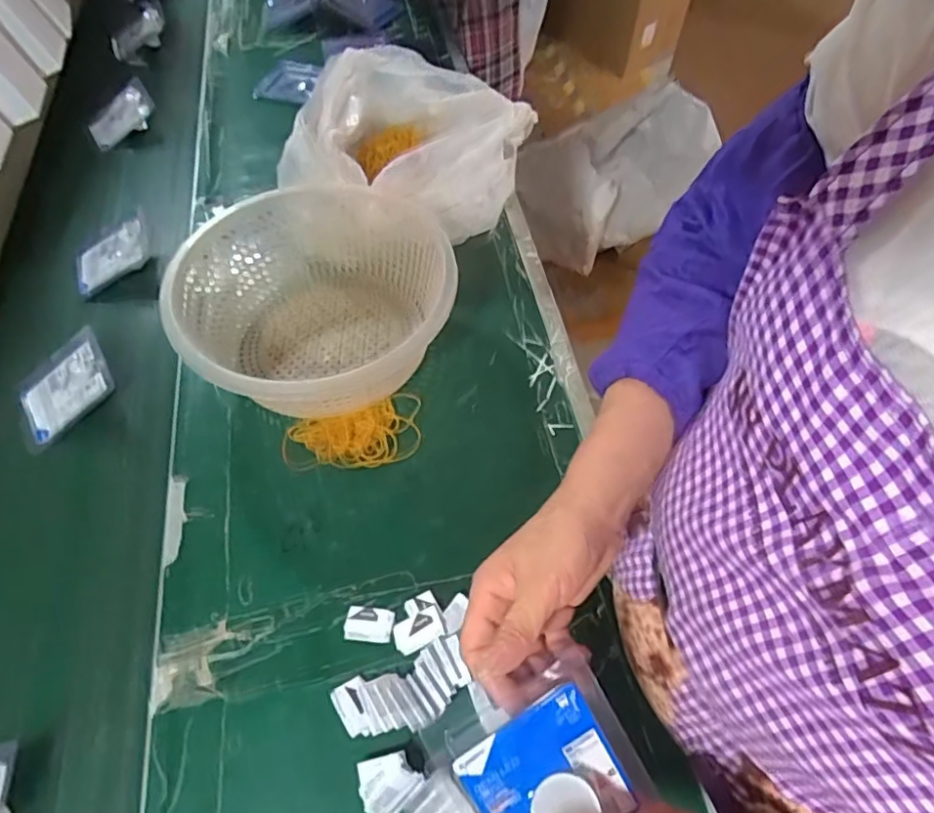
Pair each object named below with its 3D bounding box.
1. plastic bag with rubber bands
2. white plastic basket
[{"bbox_3d":[-0.062,-0.321,0.732,0.271,0.126,0.241,3,58,2],"label":"plastic bag with rubber bands"},{"bbox_3d":[-0.154,-0.101,0.609,0.268,0.105,0.270,-4,58,-3],"label":"white plastic basket"}]

